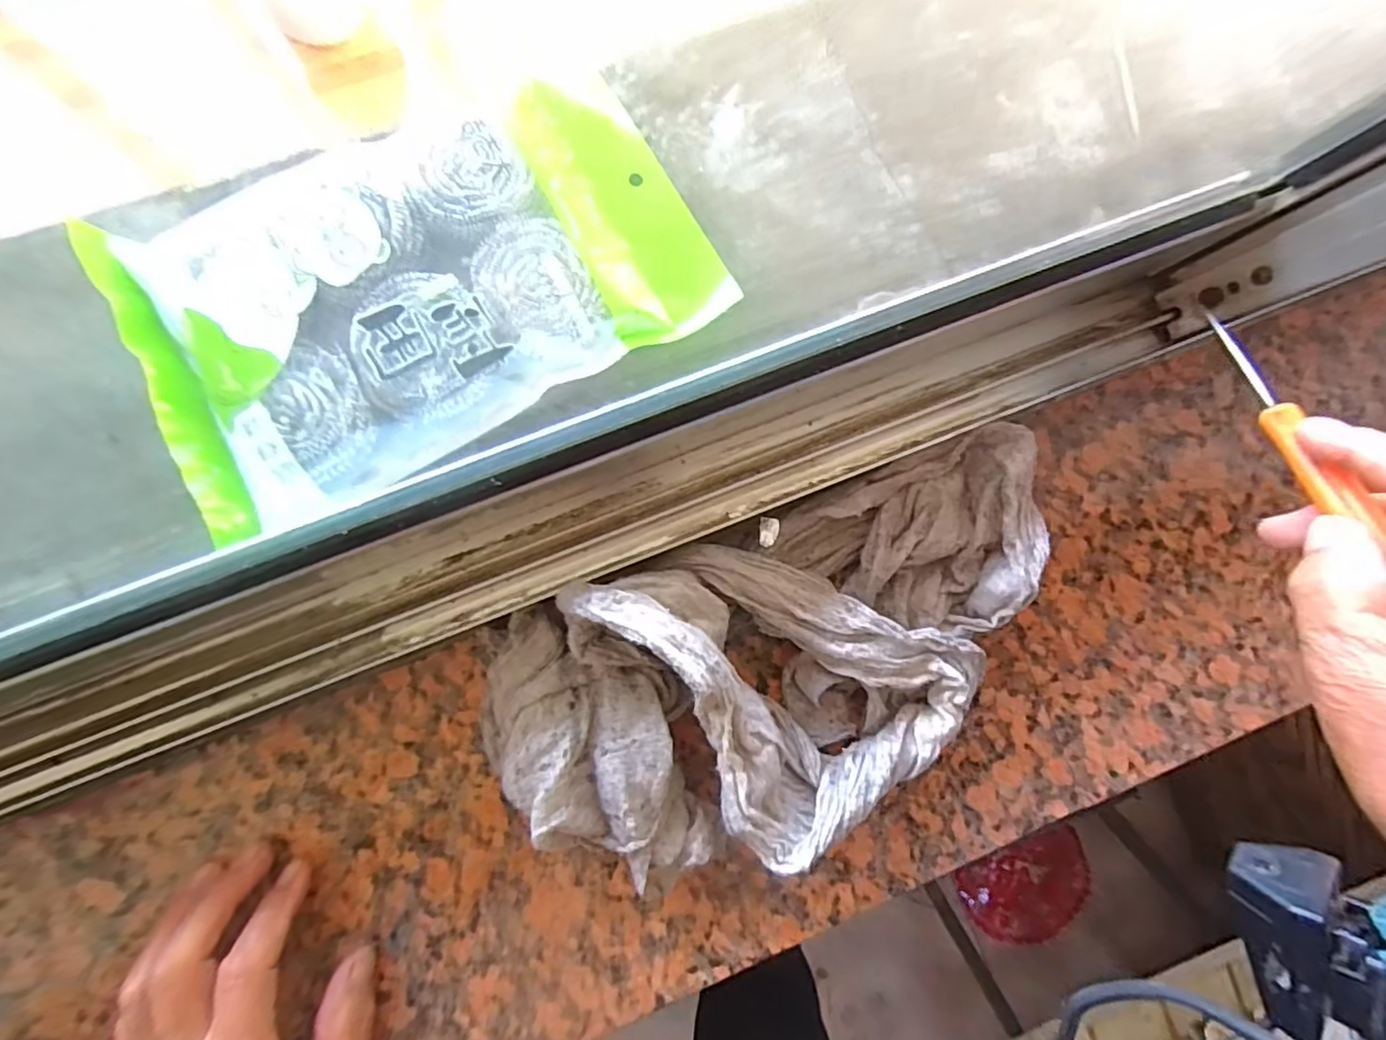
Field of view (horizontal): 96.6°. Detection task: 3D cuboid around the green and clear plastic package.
[{"bbox_3d":[-0.124,-0.110,0.292,0.250,0.034,0.142,-27,92,-5],"label":"green and clear plastic package"}]

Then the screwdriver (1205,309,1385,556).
[{"bbox_3d":[0.223,-0.030,0.229,0.008,0.013,0.128,-2,58,-6],"label":"screwdriver"}]

